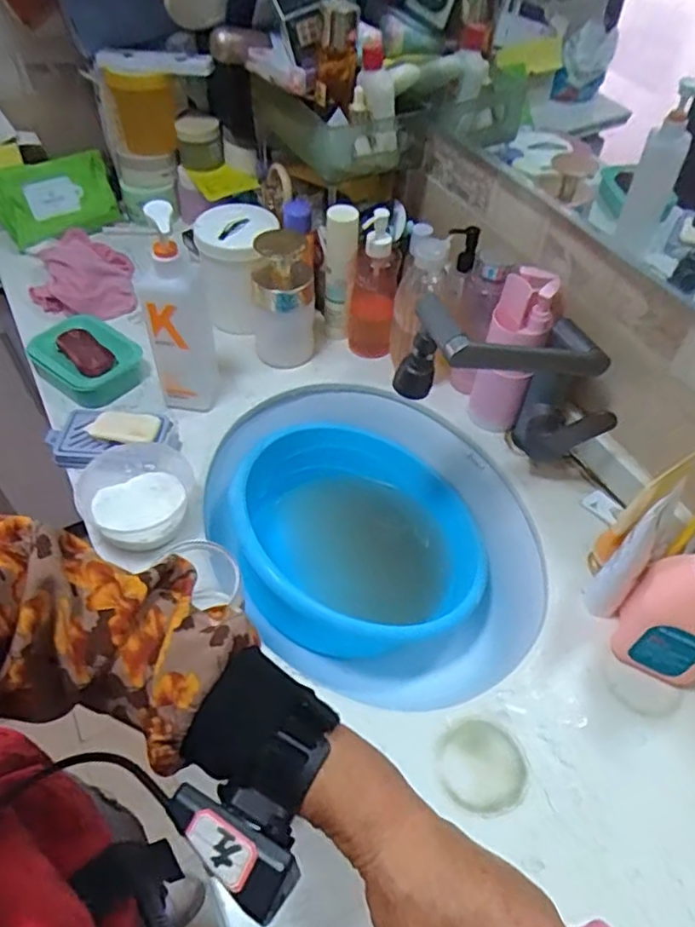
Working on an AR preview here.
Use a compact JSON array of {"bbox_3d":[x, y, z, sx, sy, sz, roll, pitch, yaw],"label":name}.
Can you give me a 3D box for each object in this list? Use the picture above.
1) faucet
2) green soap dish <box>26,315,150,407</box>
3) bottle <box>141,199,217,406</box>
[{"bbox_3d":[0.158,-0.081,0.680,0.216,0.220,0.116,-5,52,-6],"label":"faucet"},{"bbox_3d":[-0.327,-0.132,0.814,0.131,0.039,0.104,30,57,21],"label":"green soap dish"},{"bbox_3d":[-0.191,-0.163,0.724,0.074,0.252,0.062,-11,52,-10],"label":"bottle"}]

